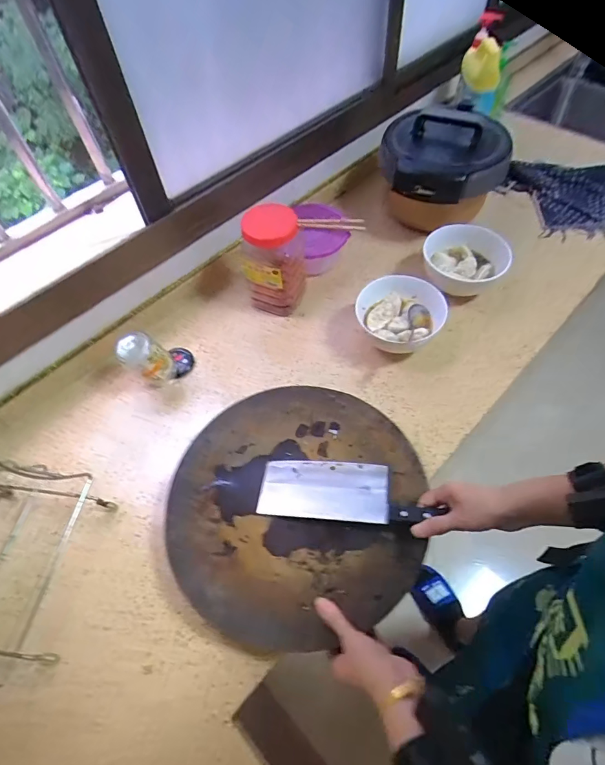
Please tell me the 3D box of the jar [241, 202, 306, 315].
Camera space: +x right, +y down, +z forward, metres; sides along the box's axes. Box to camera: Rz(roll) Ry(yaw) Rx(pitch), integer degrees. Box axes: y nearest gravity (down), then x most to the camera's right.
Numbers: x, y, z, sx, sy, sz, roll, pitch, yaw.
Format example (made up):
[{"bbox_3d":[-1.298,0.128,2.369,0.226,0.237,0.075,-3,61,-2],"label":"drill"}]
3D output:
[{"bbox_3d":[-0.051,-0.234,0.816,0.105,0.179,0.121,-2,57,3],"label":"jar"}]

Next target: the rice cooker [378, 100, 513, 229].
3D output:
[{"bbox_3d":[0.299,-0.463,0.901,0.254,0.172,0.224,6,58,8],"label":"rice cooker"}]

